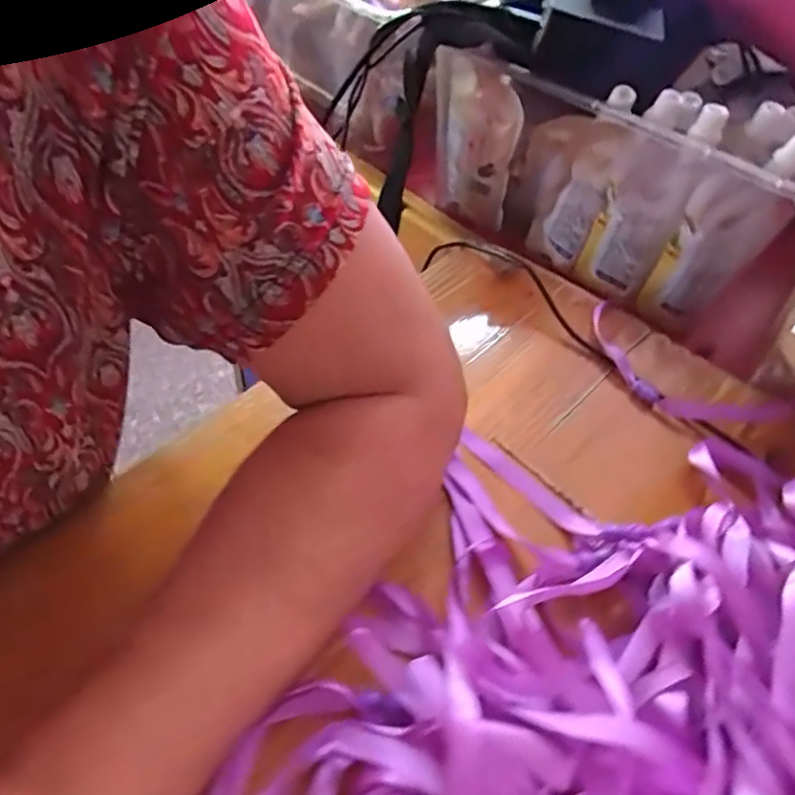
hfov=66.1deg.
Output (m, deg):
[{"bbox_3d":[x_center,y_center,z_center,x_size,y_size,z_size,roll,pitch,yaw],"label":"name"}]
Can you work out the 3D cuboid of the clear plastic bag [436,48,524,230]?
[{"bbox_3d":[0.059,-0.204,0.489,0.018,0.121,0.080,-31,60,-27],"label":"clear plastic bag"}]

